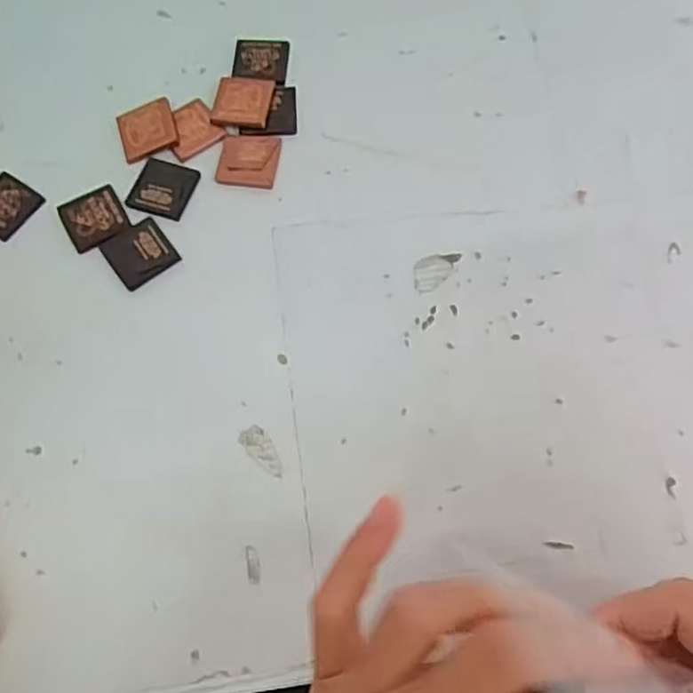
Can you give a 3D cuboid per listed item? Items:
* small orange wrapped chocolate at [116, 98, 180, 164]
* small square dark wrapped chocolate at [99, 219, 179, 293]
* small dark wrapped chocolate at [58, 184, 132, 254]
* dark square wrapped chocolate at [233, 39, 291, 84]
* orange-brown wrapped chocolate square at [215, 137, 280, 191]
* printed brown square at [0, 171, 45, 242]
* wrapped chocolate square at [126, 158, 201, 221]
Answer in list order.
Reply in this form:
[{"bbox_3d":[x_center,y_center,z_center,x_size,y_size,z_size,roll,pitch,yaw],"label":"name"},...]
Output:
[{"bbox_3d":[-0.118,-0.129,0.398,0.034,0.008,0.033,-18,69,-5],"label":"small orange wrapped chocolate"},{"bbox_3d":[-0.115,-0.052,0.374,0.033,0.004,0.034,-36,71,-12],"label":"small square dark wrapped chocolate"},{"bbox_3d":[-0.143,-0.074,0.380,0.033,0.004,0.035,-29,70,-9],"label":"small dark wrapped chocolate"},{"bbox_3d":[-0.054,-0.178,0.419,0.034,0.004,0.037,3,64,1],"label":"dark square wrapped chocolate"},{"bbox_3d":[-0.057,-0.109,0.392,0.035,0.004,0.034,6,69,5],"label":"orange-brown wrapped chocolate square"},{"bbox_3d":[-0.196,-0.081,0.385,0.033,0.005,0.034,34,73,14],"label":"printed brown square"},{"bbox_3d":[-0.106,-0.092,0.385,0.035,0.004,0.035,17,70,9],"label":"wrapped chocolate square"}]

